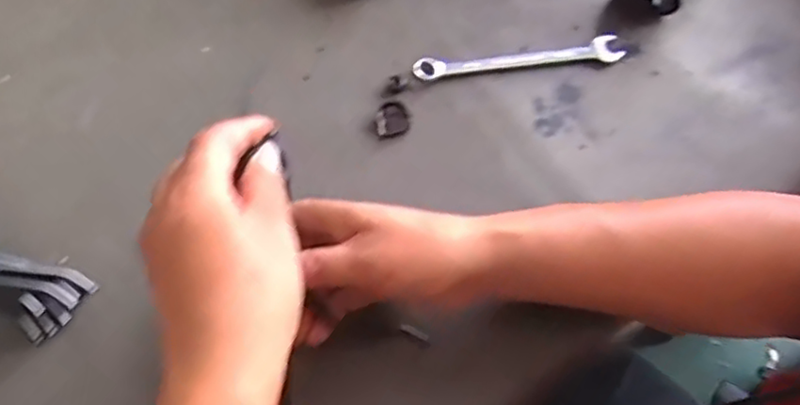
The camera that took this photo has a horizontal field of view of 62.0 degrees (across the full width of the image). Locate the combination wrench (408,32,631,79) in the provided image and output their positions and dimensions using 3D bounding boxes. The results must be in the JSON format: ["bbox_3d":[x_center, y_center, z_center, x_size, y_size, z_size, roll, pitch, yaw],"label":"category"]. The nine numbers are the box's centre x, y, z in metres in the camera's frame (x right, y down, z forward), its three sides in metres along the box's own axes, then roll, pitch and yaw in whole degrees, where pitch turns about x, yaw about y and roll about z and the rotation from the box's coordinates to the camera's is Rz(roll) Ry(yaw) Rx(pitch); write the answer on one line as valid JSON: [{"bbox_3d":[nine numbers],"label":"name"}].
[{"bbox_3d":[0.093,-0.113,0.525,0.163,0.011,0.020,-7,71,-3],"label":"combination wrench"}]

